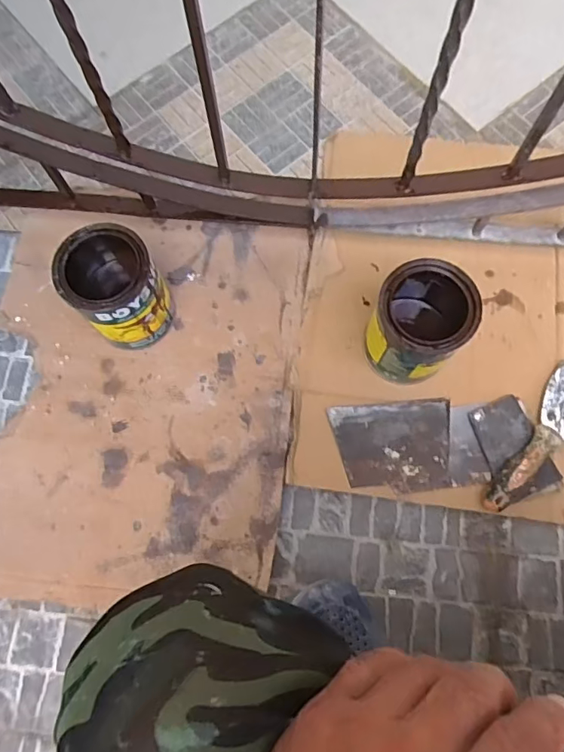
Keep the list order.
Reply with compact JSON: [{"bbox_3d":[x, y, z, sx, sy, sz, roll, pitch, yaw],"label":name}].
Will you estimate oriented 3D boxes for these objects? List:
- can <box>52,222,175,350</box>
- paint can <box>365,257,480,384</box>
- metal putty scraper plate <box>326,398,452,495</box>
[{"bbox_3d":[-0.194,-0.100,0.624,0.096,0.134,0.102,0,73,1],"label":"can"},{"bbox_3d":[0.160,-0.062,0.596,0.099,0.139,0.120,38,78,12],"label":"paint can"},{"bbox_3d":[0.135,0.085,0.624,0.140,0.005,0.107,-4,74,-3],"label":"metal putty scraper plate"}]

